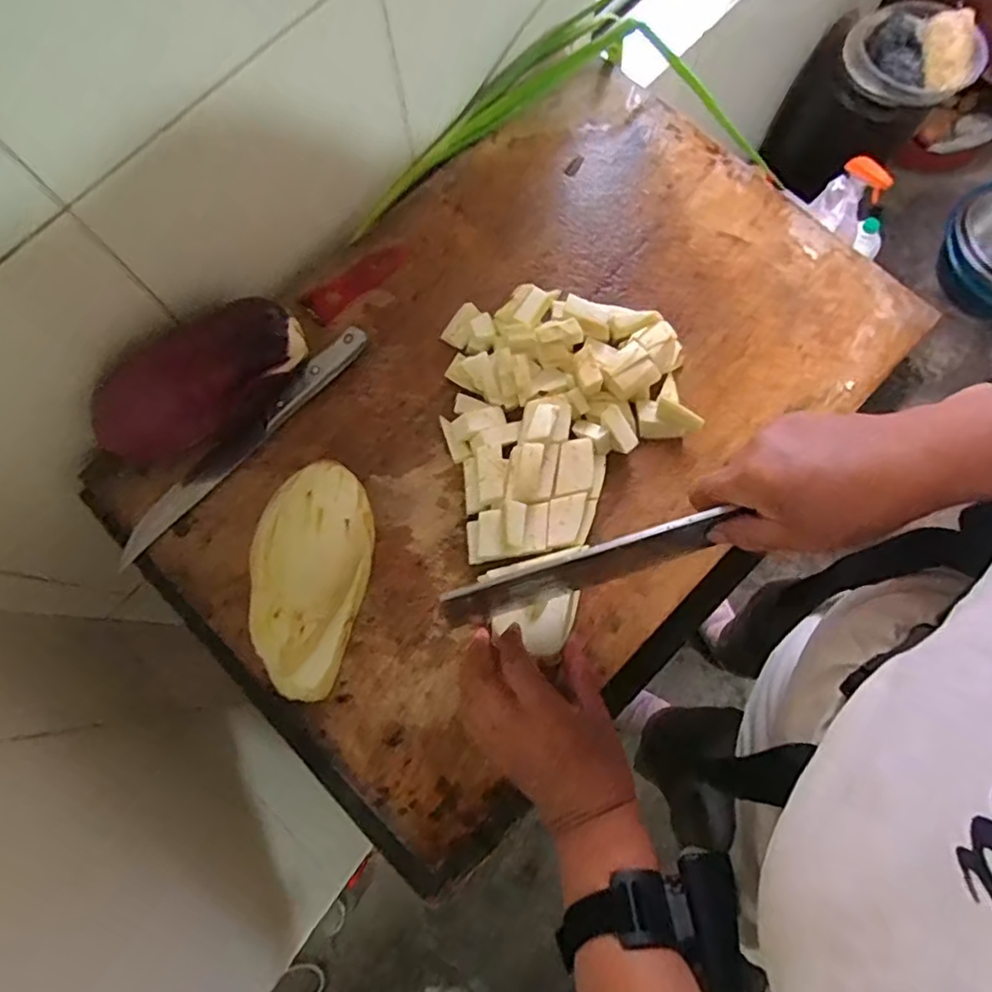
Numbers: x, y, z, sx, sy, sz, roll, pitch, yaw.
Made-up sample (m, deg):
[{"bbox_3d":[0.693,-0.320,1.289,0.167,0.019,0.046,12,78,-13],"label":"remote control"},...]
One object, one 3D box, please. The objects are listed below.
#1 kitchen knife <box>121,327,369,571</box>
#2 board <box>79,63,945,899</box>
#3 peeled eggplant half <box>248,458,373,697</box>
[{"bbox_3d":[-0.192,-0.046,0.483,0.026,0.018,0.237,41,80,9],"label":"kitchen knife"},{"bbox_3d":[0.027,-0.069,0.484,0.582,0.041,0.390,-44,80,-10],"label":"board"},{"bbox_3d":[-0.135,0.059,0.449,0.080,0.036,0.160,5,76,1],"label":"peeled eggplant half"}]

